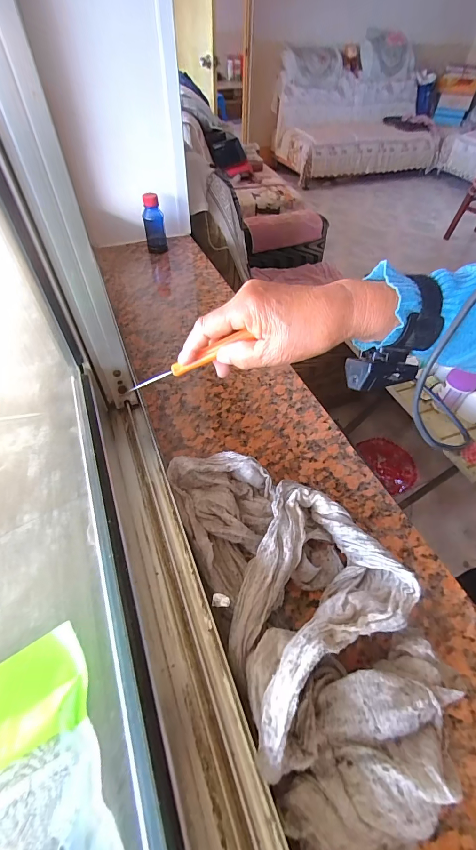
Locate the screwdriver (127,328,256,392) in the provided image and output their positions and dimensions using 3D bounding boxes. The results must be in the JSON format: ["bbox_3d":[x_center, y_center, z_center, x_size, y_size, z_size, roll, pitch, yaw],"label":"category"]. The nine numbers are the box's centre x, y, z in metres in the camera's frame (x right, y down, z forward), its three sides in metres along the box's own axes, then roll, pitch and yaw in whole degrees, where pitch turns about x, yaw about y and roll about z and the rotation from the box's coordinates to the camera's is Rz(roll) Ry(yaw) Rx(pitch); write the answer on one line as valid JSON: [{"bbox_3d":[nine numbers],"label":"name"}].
[{"bbox_3d":[-0.048,-0.055,0.313,0.128,0.013,0.008,-21,47,19],"label":"screwdriver"}]

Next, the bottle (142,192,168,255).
[{"bbox_3d":[-0.165,-0.397,0.663,0.039,0.098,0.037,-6,51,-8],"label":"bottle"}]

